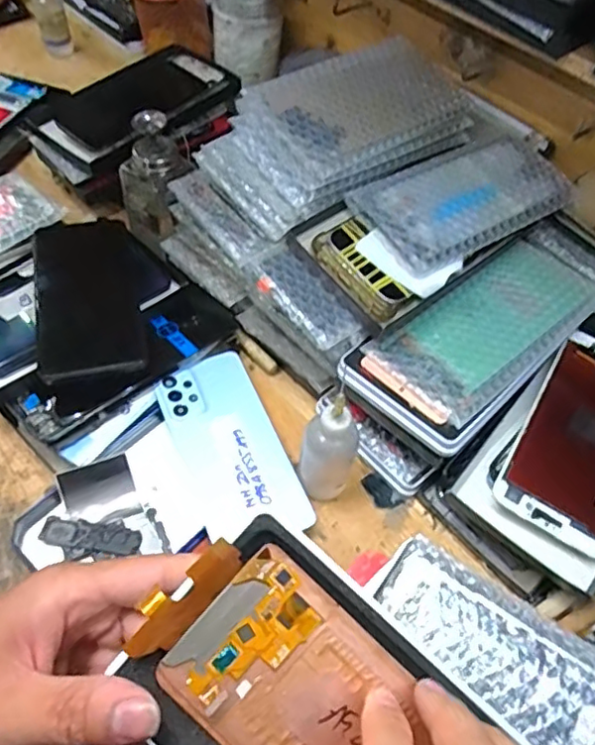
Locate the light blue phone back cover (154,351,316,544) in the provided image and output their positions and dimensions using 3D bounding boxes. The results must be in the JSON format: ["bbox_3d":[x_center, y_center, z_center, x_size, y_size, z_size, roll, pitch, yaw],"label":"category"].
[{"bbox_3d":[-0.050,0.053,0.434,0.069,0.012,0.150,-24,62,-8],"label":"light blue phone back cover"}]

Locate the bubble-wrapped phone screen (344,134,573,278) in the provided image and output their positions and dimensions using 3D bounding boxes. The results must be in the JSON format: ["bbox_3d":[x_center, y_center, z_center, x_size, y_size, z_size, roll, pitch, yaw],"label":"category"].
[{"bbox_3d":[0.126,-0.129,0.444,0.162,0.019,0.084,-28,61,-21],"label":"bubble-wrapped phone screen"}]

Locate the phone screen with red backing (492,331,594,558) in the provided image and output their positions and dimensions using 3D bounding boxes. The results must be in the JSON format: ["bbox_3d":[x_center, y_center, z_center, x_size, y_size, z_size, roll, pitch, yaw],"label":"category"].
[{"bbox_3d":[0.196,0.042,0.404,0.073,0.007,0.153,30,66,13],"label":"phone screen with red backing"}]

